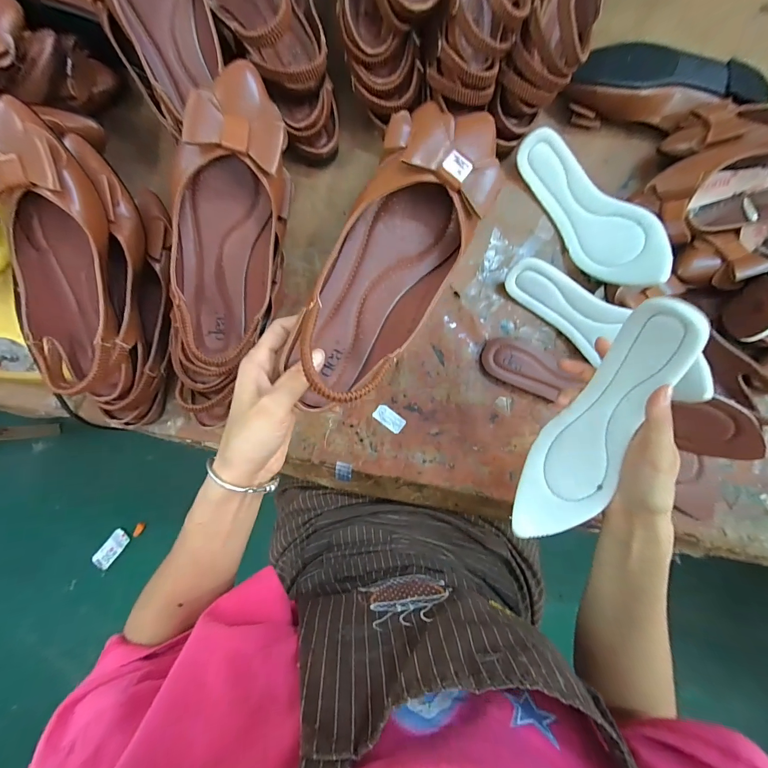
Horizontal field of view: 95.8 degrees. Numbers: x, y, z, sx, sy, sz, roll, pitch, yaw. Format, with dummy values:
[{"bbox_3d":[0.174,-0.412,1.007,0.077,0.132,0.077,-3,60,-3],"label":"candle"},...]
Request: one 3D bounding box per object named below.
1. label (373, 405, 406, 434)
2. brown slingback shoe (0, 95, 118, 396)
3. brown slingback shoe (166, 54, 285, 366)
[{"bbox_3d":[0.007,0.044,0.439,0.041,0.004,0.021,38,88,2],"label":"label"},{"bbox_3d":[-0.297,-0.113,0.311,0.103,0.064,0.225,6,108,1],"label":"brown slingback shoe"},{"bbox_3d":[-0.143,-0.137,0.313,0.090,0.062,0.245,6,109,-25],"label":"brown slingback shoe"}]

